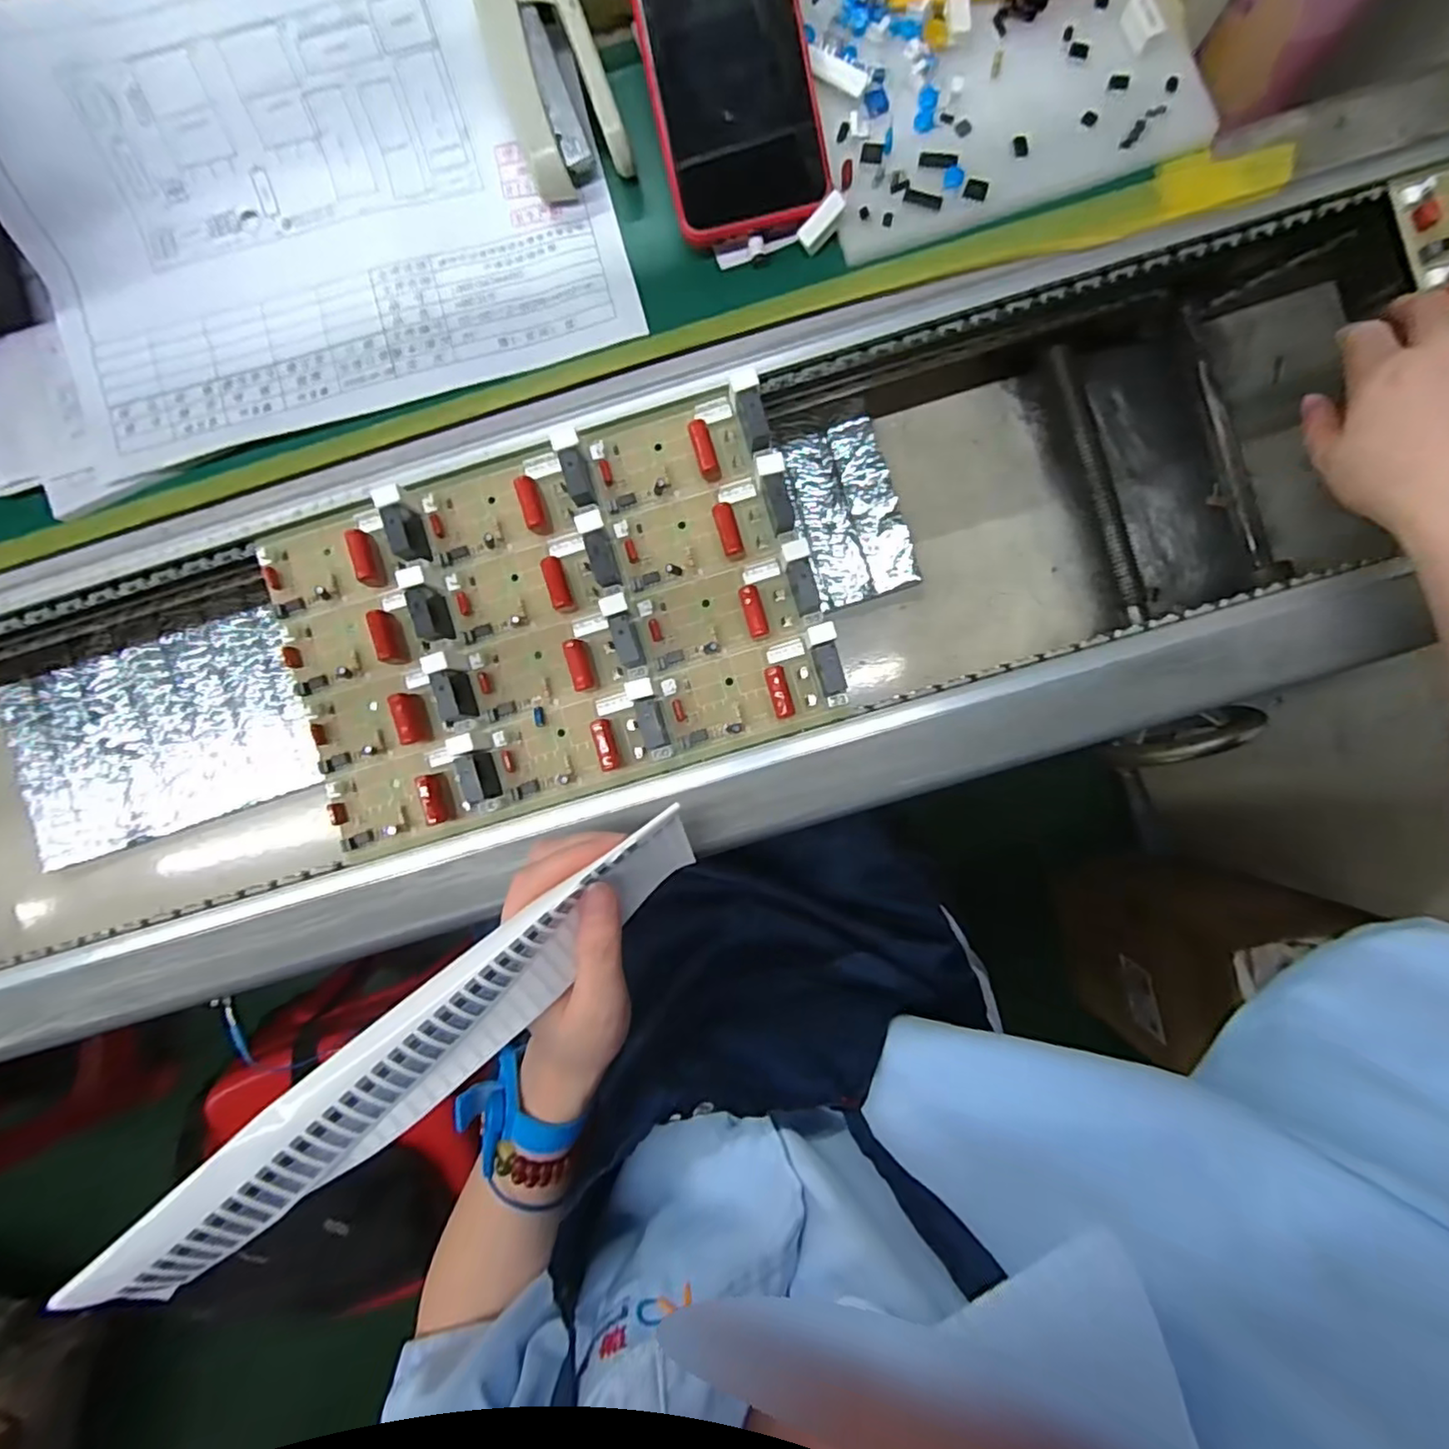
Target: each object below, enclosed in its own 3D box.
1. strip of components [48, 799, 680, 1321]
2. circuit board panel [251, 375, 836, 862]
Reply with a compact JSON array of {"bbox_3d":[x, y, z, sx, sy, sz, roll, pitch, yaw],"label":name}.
[{"bbox_3d":[-0.115,0.124,0.238,0.254,0.034,0.041,-37,94,-16],"label":"strip of components"},{"bbox_3d":[-0.093,-0.051,0.323,0.279,0.024,0.172,-17,89,1],"label":"circuit board panel"}]

